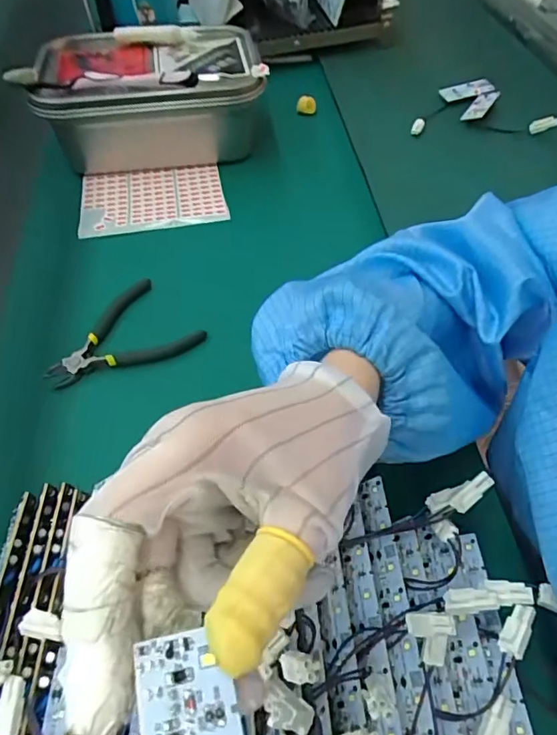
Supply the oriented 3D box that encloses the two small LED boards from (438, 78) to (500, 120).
[{"bbox_3d":[0.232,-0.316,0.590,0.060,0.010,0.073,-17,54,-7],"label":"two small LED boards"}]

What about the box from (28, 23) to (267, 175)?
[{"bbox_3d":[-0.136,-0.297,0.562,0.239,0.101,0.155,-4,53,2],"label":"box"}]

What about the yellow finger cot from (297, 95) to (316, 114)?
[{"bbox_3d":[0.035,-0.326,0.625,0.024,0.016,0.015,1,54,6],"label":"yellow finger cot"}]

